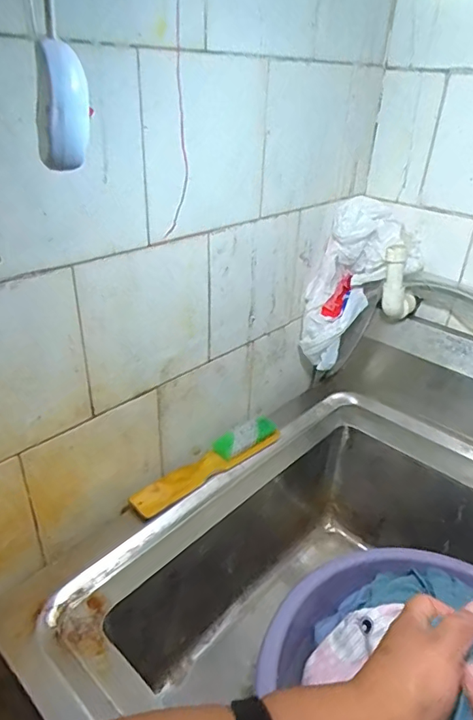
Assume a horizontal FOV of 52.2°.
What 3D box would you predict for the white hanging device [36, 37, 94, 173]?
[{"bbox_3d":[-0.081,-0.117,0.225,0.025,0.052,0.020,-6,31,-14],"label":"white hanging device"}]

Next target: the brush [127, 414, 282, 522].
[{"bbox_3d":[-0.030,0.115,0.560,0.201,0.031,0.033,-24,39,-37],"label":"brush"}]

